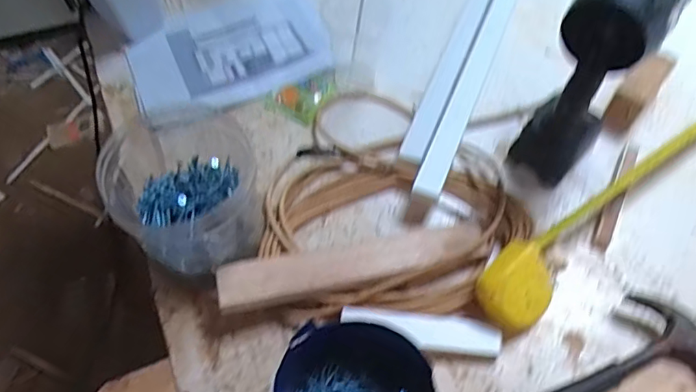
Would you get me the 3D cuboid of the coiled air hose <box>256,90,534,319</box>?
[{"bbox_3d":[0.058,-0.015,0.636,0.315,0.032,0.310,-6,59,-4],"label":"coiled air hose"}]

